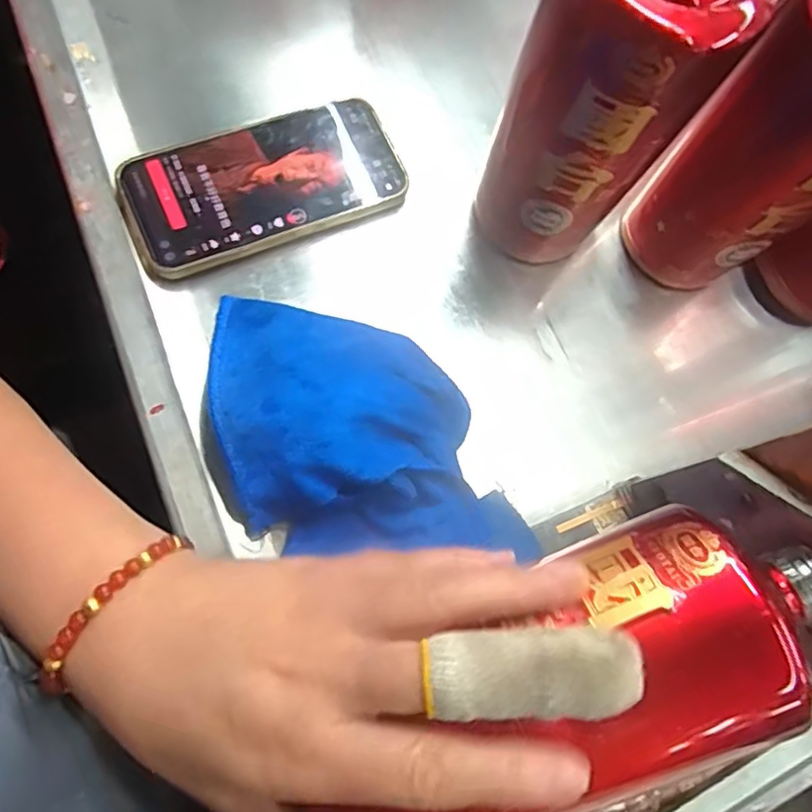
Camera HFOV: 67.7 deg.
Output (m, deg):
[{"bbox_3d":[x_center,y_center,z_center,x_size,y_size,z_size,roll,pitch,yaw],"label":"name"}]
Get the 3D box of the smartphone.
[{"bbox_3d":[-0.082,-0.132,0.354,0.159,0.016,0.083,-19,77,-10],"label":"smartphone"}]

